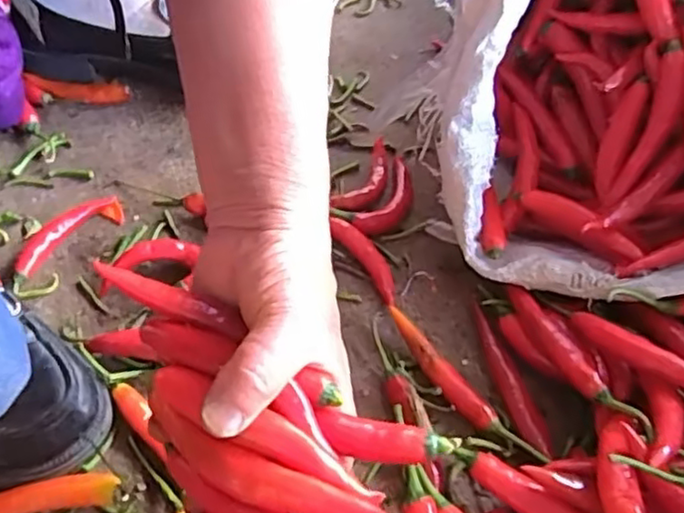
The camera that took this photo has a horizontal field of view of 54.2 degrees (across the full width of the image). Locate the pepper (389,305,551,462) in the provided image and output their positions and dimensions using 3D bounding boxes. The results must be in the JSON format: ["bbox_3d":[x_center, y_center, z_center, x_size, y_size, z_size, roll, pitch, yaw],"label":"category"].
[{"bbox_3d":[0.072,0.081,0.421,0.020,0.012,0.128,-28,61,-24],"label":"pepper"}]

